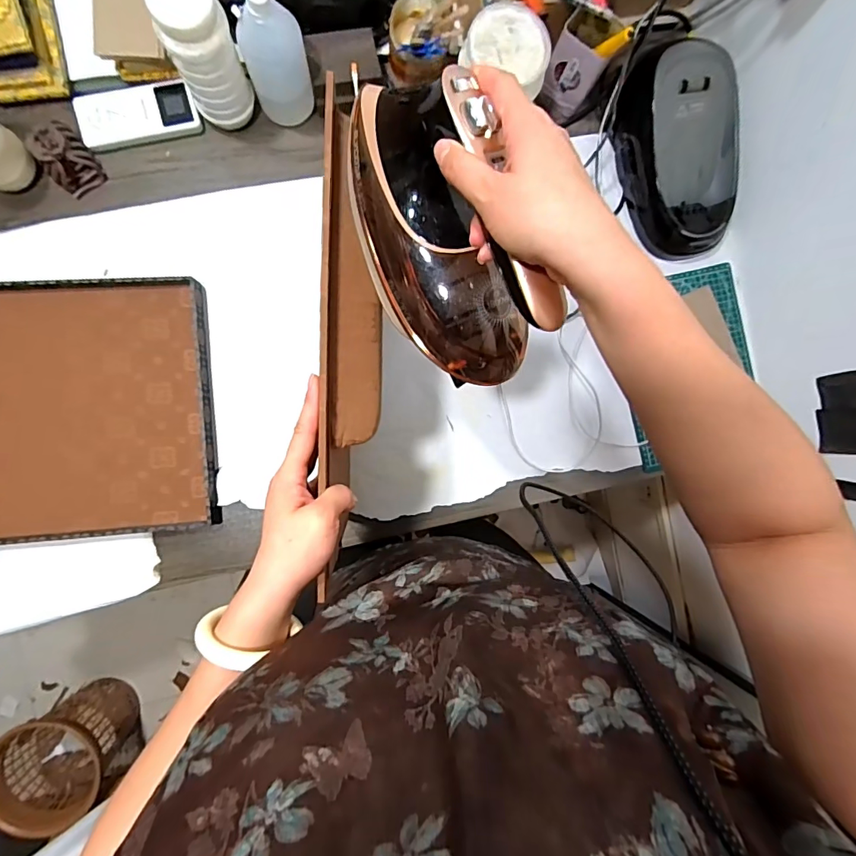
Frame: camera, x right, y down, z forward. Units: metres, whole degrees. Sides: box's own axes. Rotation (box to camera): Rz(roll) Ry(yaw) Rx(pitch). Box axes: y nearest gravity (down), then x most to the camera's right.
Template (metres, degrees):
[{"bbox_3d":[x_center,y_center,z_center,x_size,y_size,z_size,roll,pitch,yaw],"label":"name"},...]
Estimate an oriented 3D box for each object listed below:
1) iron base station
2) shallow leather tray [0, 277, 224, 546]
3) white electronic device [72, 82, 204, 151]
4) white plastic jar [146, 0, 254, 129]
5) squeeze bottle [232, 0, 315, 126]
[{"bbox_3d":[0.388,-0.409,0.689,0.159,0.096,0.276,-16,94,-6],"label":"iron base station"},{"bbox_3d":[-0.533,-0.022,0.620,0.445,0.026,0.343,-4,91,-5],"label":"shallow leather tray"},{"bbox_3d":[-0.403,-0.439,0.639,0.155,0.014,0.075,-17,94,-6],"label":"white electronic device"},{"bbox_3d":[-0.279,-0.465,0.572,0.080,0.170,0.072,22,89,-7],"label":"white plastic jar"},{"bbox_3d":[-0.195,-0.473,0.584,0.071,0.172,0.062,17,90,-7],"label":"squeeze bottle"}]

